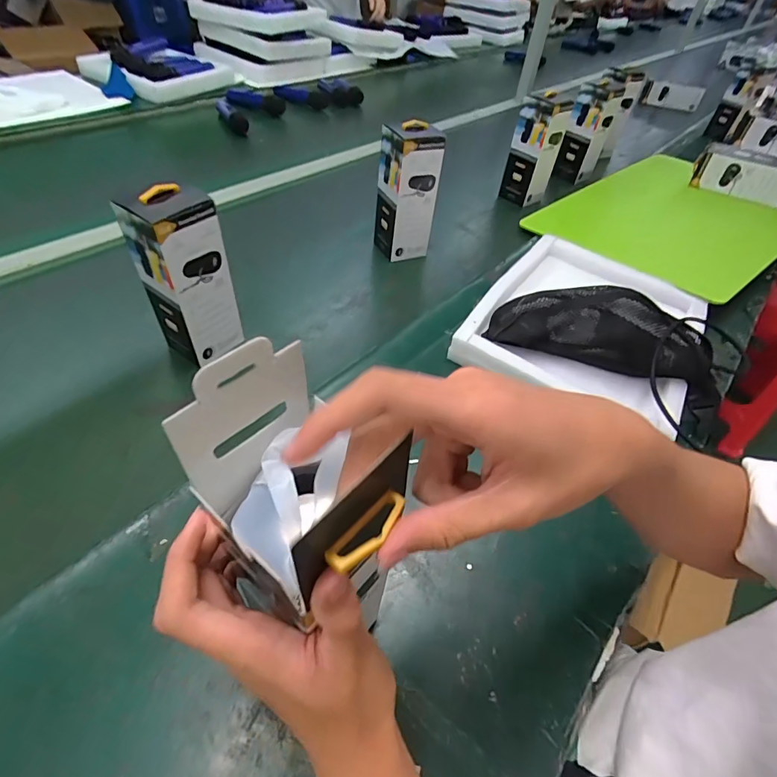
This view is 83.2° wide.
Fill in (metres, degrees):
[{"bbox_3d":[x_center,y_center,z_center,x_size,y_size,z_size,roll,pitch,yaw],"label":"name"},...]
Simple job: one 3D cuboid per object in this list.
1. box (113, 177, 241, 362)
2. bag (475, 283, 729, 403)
[{"bbox_3d":[-0.241,-0.128,0.528,0.066,0.210,0.078,28,50,20],"label":"box"},{"bbox_3d":[0.291,-0.086,0.590,0.294,0.081,0.106,14,47,6],"label":"bag"}]

